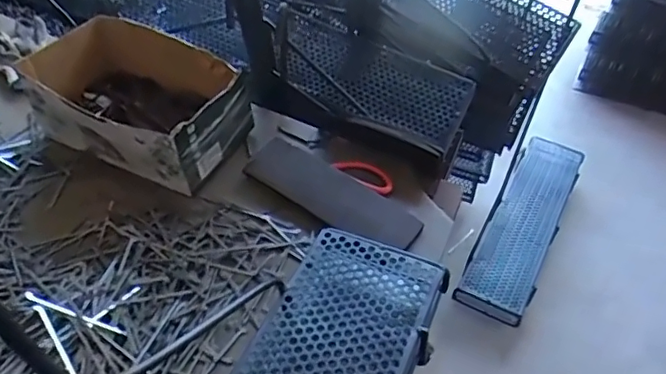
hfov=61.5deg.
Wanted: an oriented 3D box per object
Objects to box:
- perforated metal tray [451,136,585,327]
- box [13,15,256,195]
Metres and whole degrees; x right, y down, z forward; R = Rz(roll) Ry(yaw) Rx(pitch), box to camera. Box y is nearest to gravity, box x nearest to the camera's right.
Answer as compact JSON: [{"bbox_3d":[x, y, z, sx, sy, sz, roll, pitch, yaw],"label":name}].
[{"bbox_3d":[0.475,0.070,1.366,0.154,0.043,0.592,25,50,17],"label":"perforated metal tray"},{"bbox_3d":[-0.302,-0.137,0.825,0.338,0.110,0.191,24,48,18],"label":"box"}]

